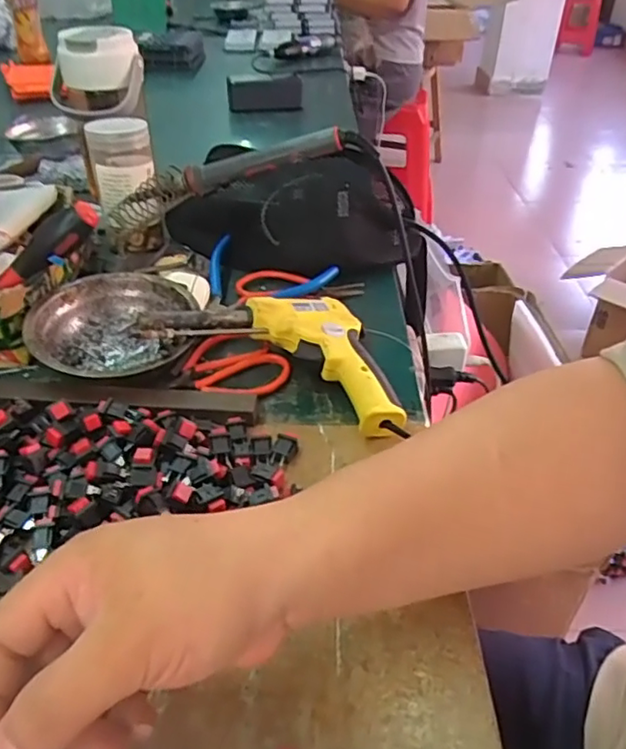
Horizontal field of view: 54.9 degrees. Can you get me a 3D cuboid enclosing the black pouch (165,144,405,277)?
[{"bbox_3d":[-0.013,-0.165,0.609,0.219,0.084,0.138,9,40,10],"label":"black pouch"}]

